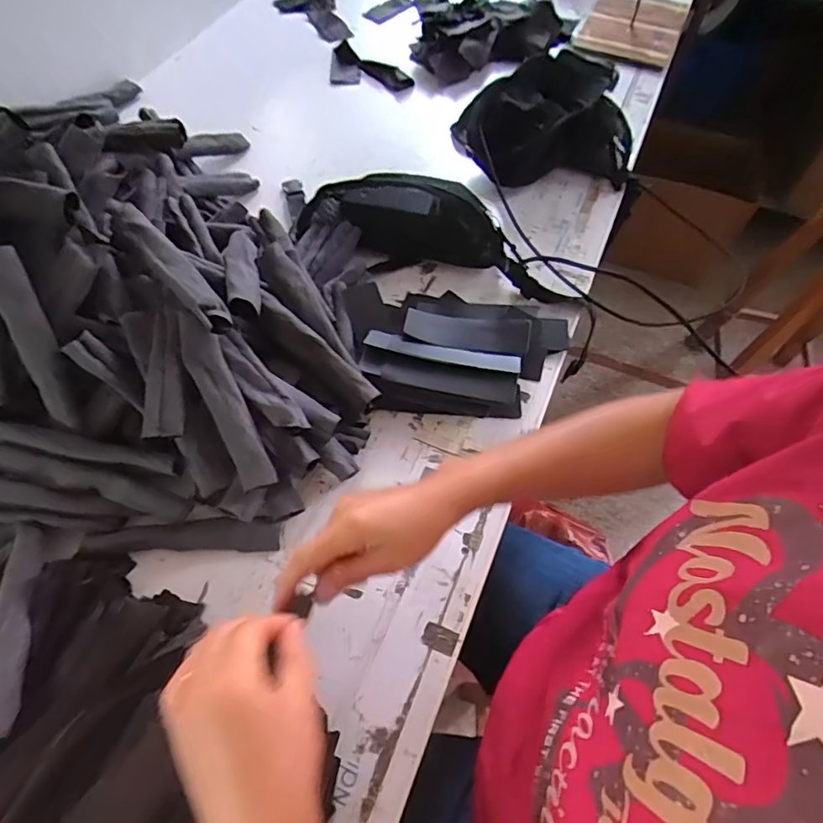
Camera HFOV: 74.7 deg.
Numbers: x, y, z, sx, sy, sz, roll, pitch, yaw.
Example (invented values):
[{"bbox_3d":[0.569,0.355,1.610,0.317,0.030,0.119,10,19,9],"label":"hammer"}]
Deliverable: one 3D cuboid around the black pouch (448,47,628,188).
[{"bbox_3d":[0.205,-0.459,0.843,0.272,0.131,0.184,-7,60,-6],"label":"black pouch"}]

